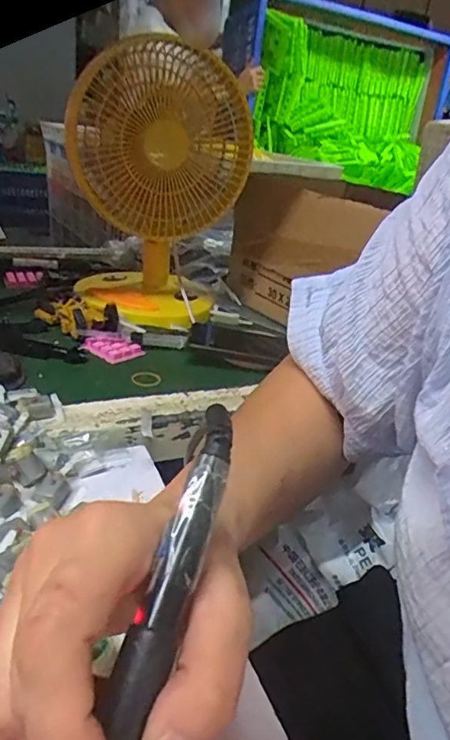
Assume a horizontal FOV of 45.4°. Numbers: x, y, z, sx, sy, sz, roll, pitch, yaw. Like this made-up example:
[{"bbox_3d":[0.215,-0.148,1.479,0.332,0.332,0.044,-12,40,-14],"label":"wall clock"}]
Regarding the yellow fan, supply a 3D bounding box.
[{"bbox_3d":[-0.081,-0.227,0.682,0.196,0.307,0.154,6,25,-4],"label":"yellow fan"}]

